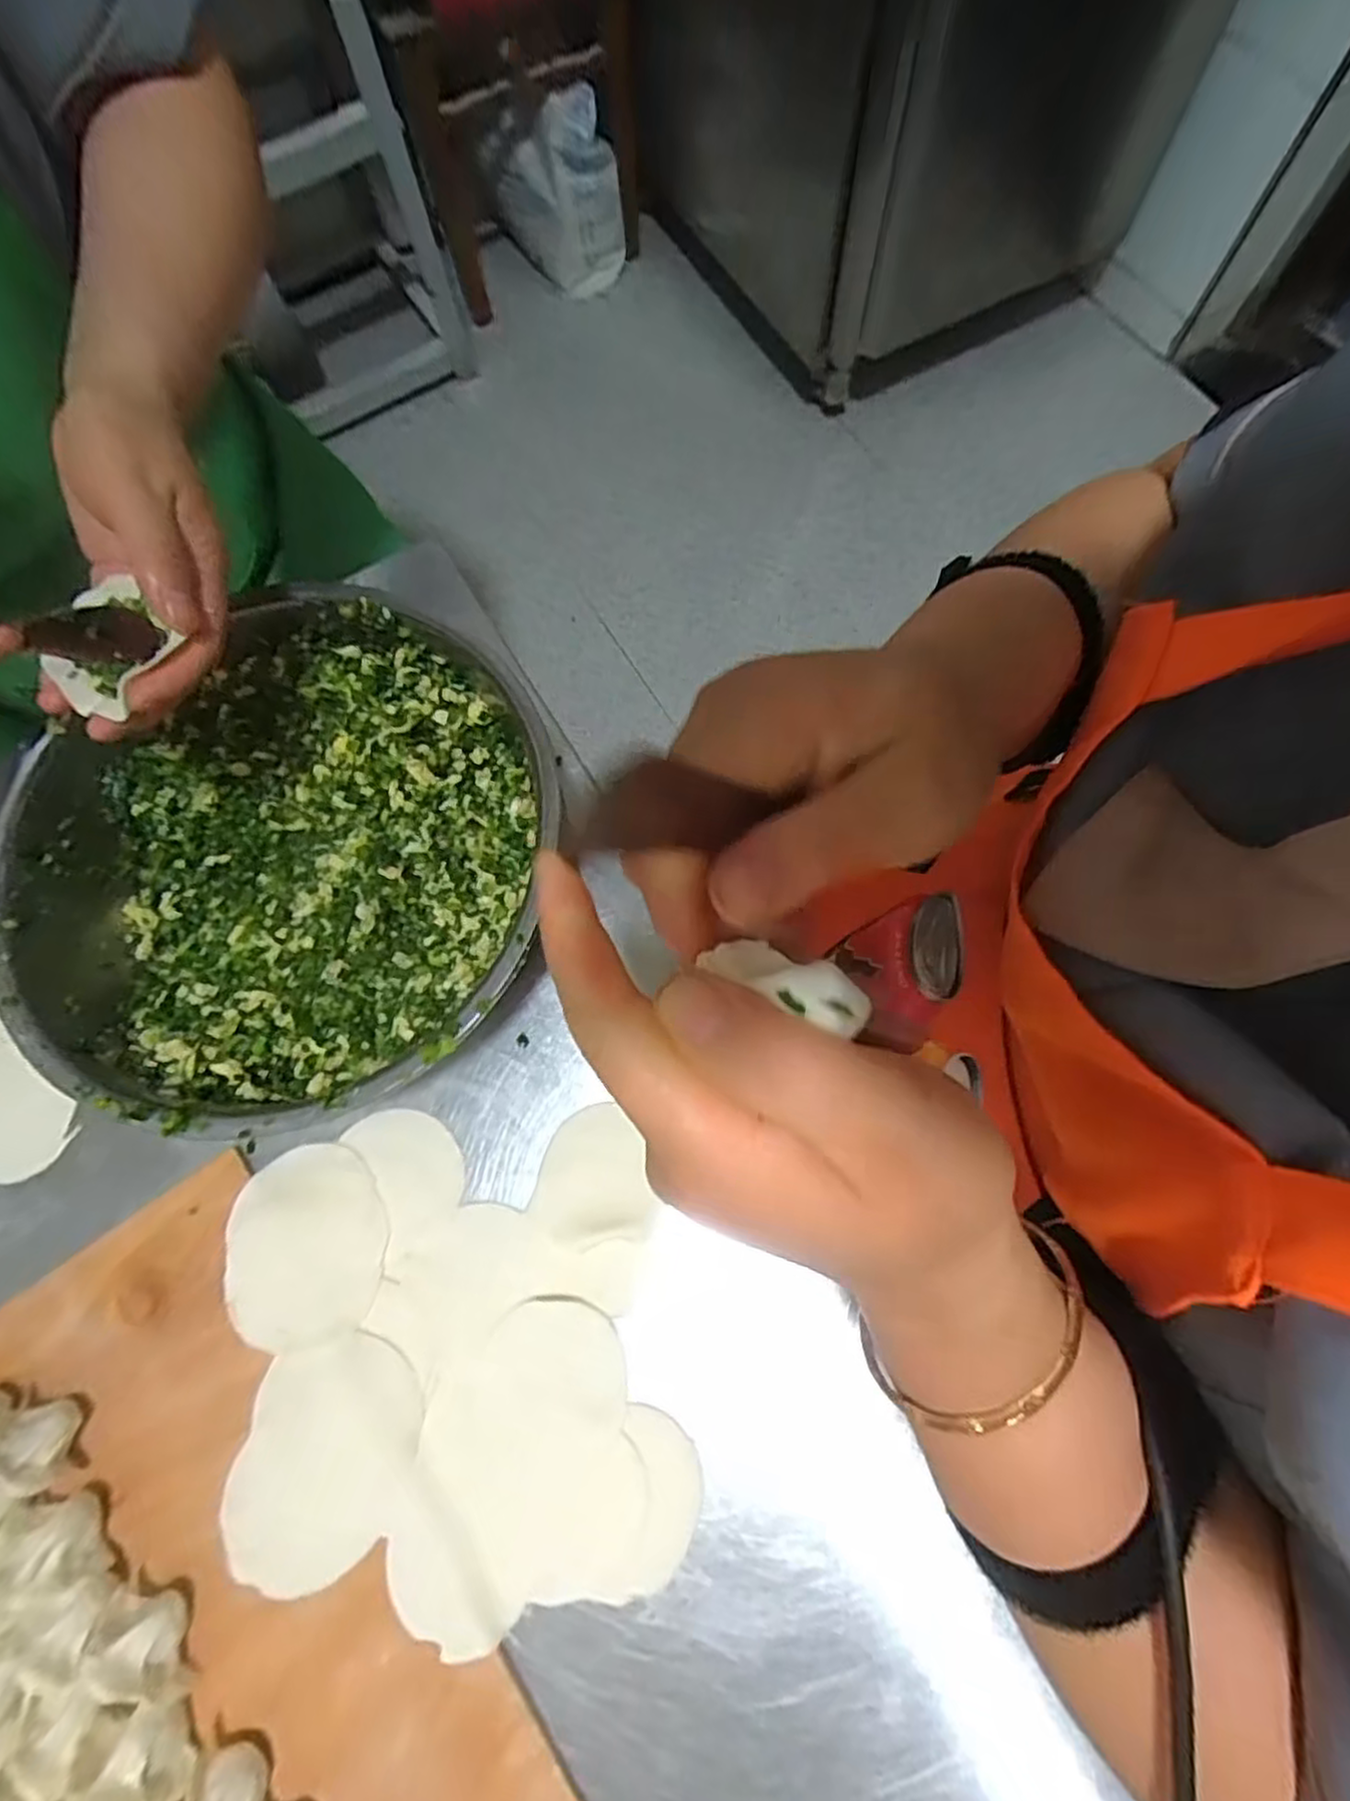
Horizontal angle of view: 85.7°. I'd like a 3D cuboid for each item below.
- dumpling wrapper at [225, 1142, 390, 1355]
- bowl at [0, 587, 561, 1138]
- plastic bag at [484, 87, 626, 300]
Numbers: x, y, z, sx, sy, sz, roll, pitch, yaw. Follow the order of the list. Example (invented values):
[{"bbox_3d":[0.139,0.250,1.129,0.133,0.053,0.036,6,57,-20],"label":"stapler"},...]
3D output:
[{"bbox_3d":[-0.190,0.177,0.375,0.076,0.011,0.092,-3,74,1],"label":"dumpling wrapper"},{"bbox_3d":[-0.191,-0.019,0.394,0.254,0.089,0.263,-1,74,2],"label":"bowl"},{"bbox_3d":[-0.208,-1.245,1.277,0.218,0.287,0.096,-5,74,1],"label":"plastic bag"}]

